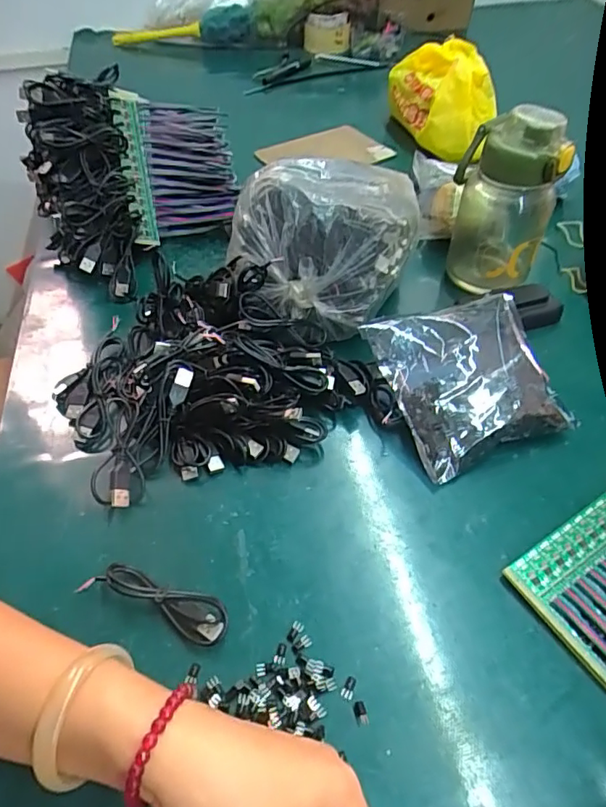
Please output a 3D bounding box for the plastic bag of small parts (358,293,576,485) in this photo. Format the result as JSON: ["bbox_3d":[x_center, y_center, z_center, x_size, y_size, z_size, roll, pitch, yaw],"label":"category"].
[{"bbox_3d":[0.139,-0.021,0.438,0.133,0.040,0.132,-21,68,-7],"label":"plastic bag of small parts"}]

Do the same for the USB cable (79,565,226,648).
[{"bbox_3d":[-0.093,0.126,0.338,0.096,0.012,0.030,18,50,14],"label":"USB cable"}]

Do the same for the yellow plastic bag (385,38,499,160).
[{"bbox_3d":[0.203,-0.442,0.766,0.140,0.123,0.129,1,51,2],"label":"yellow plastic bag"}]

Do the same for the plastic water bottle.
[{"bbox_3d":[0.198,-0.197,0.526,0.093,0.177,0.088,18,50,14],"label":"plastic water bottle"}]

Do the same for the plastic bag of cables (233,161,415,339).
[{"bbox_3d":[0.024,-0.164,0.501,0.152,0.116,0.181,13,53,11],"label":"plastic bag of cables"}]

